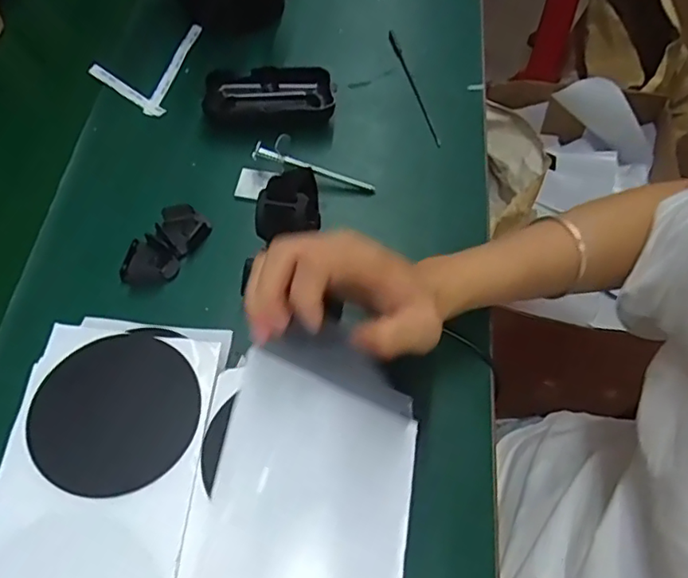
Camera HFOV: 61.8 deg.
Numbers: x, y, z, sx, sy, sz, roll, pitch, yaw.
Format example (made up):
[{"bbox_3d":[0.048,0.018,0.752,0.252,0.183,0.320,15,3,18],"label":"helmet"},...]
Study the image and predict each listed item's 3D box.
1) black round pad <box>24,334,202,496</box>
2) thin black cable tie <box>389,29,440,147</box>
[{"bbox_3d":[-0.133,0.072,0.337,0.091,0.005,0.092,1,60,-2],"label":"black round pad"},{"bbox_3d":[0.064,-0.186,0.529,0.007,0.007,0.149,-11,62,-8],"label":"thin black cable tie"}]

